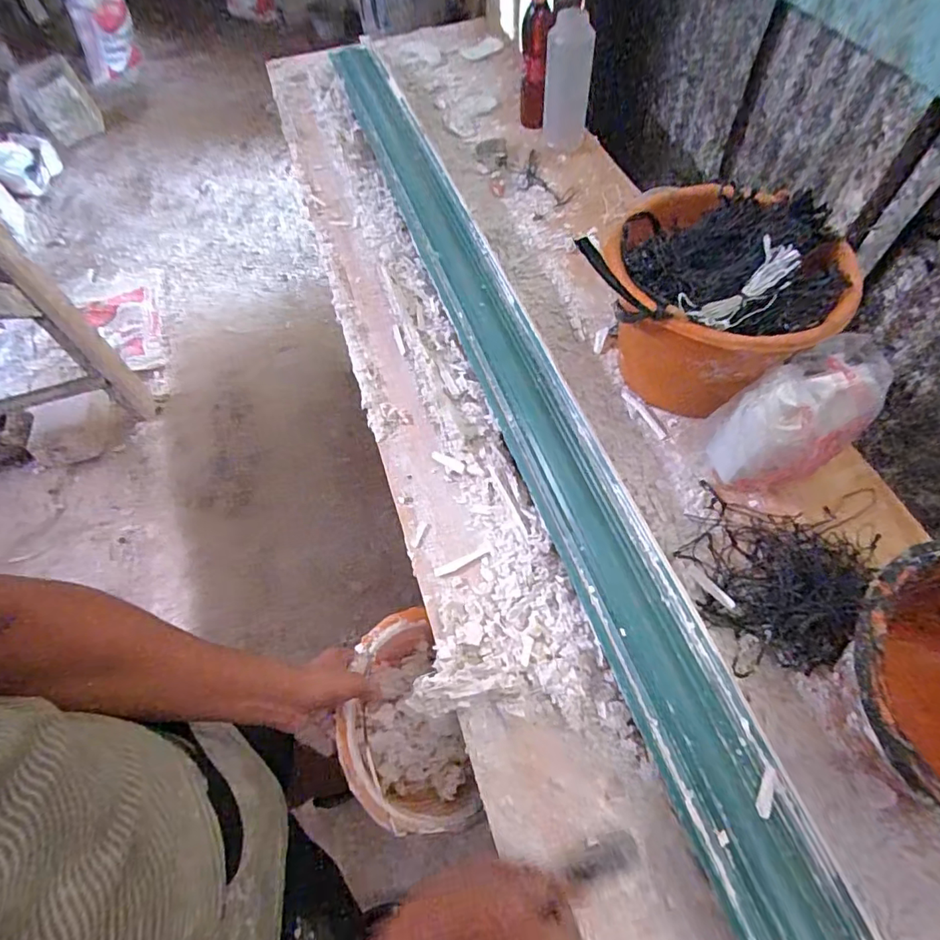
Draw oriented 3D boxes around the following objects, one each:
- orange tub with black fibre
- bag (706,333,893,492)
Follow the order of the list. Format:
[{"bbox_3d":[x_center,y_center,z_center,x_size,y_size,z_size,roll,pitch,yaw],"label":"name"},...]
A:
[{"bbox_3d":[0.312,-0.208,0.694,0.253,0.206,0.267,-5,60,1],"label":"orange tub with black fibre"},{"bbox_3d":[0.370,-0.053,0.592,0.130,0.178,0.109,-16,60,-5],"label":"bag"}]

